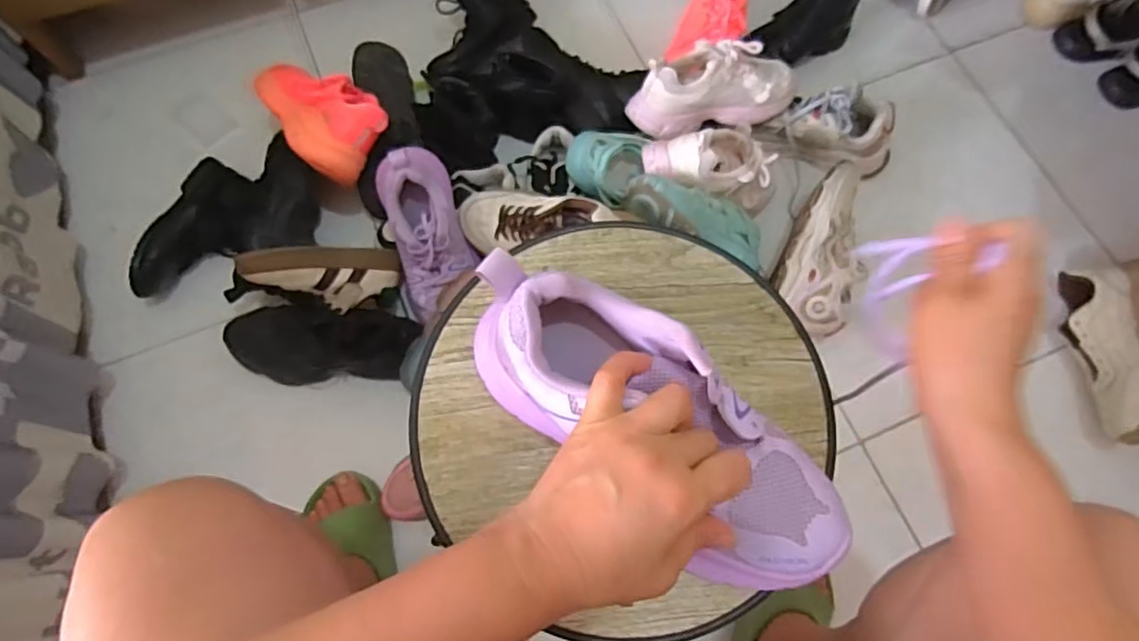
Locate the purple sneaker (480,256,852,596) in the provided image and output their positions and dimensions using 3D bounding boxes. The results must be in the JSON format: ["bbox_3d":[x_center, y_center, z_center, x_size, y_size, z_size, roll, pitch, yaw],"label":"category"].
[{"bbox_3d":[0.047,0.060,0.363,0.244,0.089,0.081,40,74,4],"label":"purple sneaker"}]

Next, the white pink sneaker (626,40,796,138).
[{"bbox_3d":[0.204,-0.324,0.861,0.245,0.084,0.095,-11,71,-5],"label":"white pink sneaker"}]

